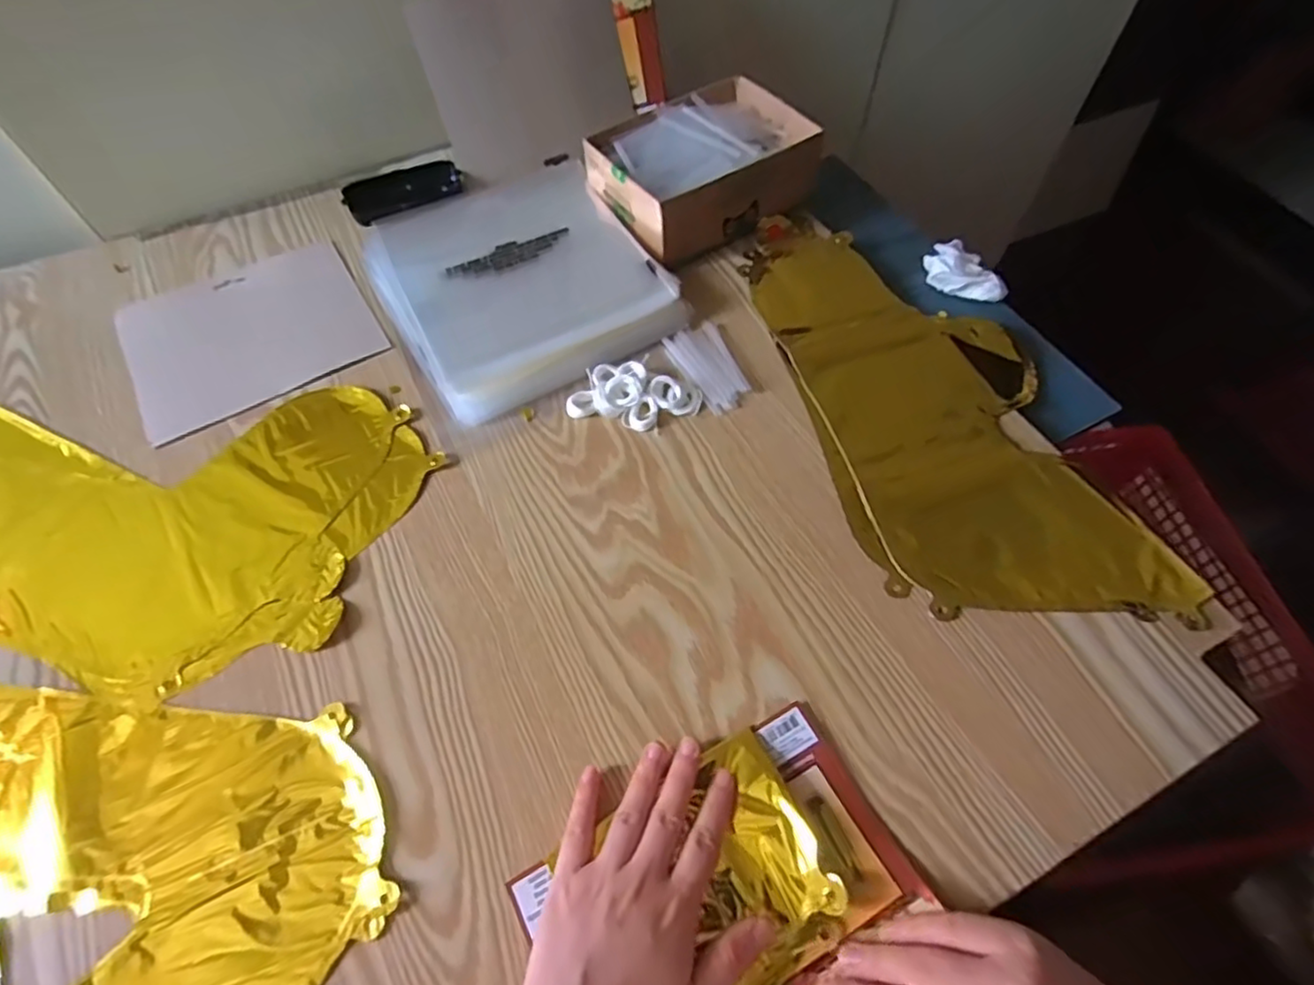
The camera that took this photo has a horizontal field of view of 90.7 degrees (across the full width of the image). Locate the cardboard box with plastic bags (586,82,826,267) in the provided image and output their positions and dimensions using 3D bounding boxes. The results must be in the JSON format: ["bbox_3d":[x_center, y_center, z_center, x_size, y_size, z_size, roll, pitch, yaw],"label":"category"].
[{"bbox_3d":[0.039,-0.302,0.602,0.187,0.072,0.147,-31,63,-16],"label":"cardboard box with plastic bags"}]

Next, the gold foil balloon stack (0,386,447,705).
[{"bbox_3d":[-0.391,-0.002,0.477,0.402,0.005,0.242,15,61,10],"label":"gold foil balloon stack"}]

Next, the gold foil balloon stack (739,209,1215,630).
[{"bbox_3d":[0.209,-0.083,0.510,0.190,0.004,0.408,-13,60,-6],"label":"gold foil balloon stack"}]

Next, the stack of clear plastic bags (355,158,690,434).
[{"bbox_3d":[-0.123,-0.188,0.567,0.213,0.030,0.238,-29,63,-15],"label":"stack of clear plastic bags"}]

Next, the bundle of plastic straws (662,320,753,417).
[{"bbox_3d":[0.043,-0.102,0.526,0.048,0.007,0.086,-23,61,-12],"label":"bundle of plastic straws"}]

